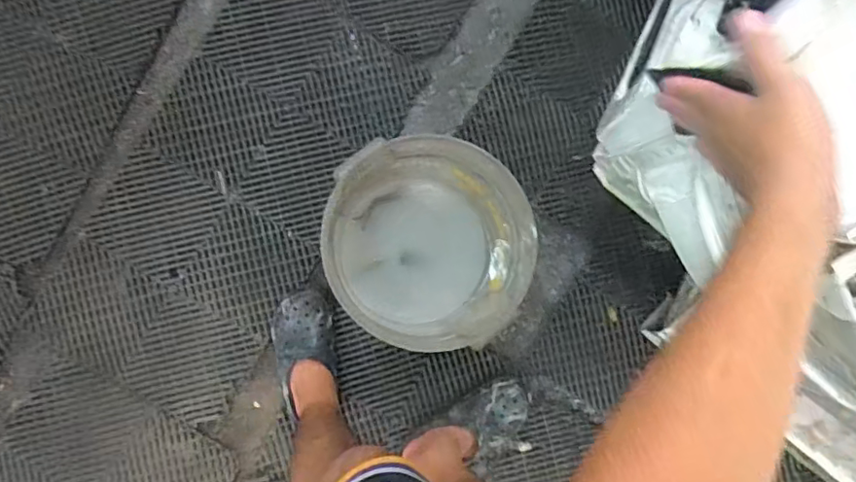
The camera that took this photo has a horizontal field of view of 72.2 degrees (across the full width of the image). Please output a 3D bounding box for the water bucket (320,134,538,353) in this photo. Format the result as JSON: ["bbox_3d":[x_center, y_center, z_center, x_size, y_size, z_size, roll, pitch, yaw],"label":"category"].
[{"bbox_3d":[-0.005,0.002,0.986,0.310,0.269,0.297,0,90,-5],"label":"water bucket"}]

